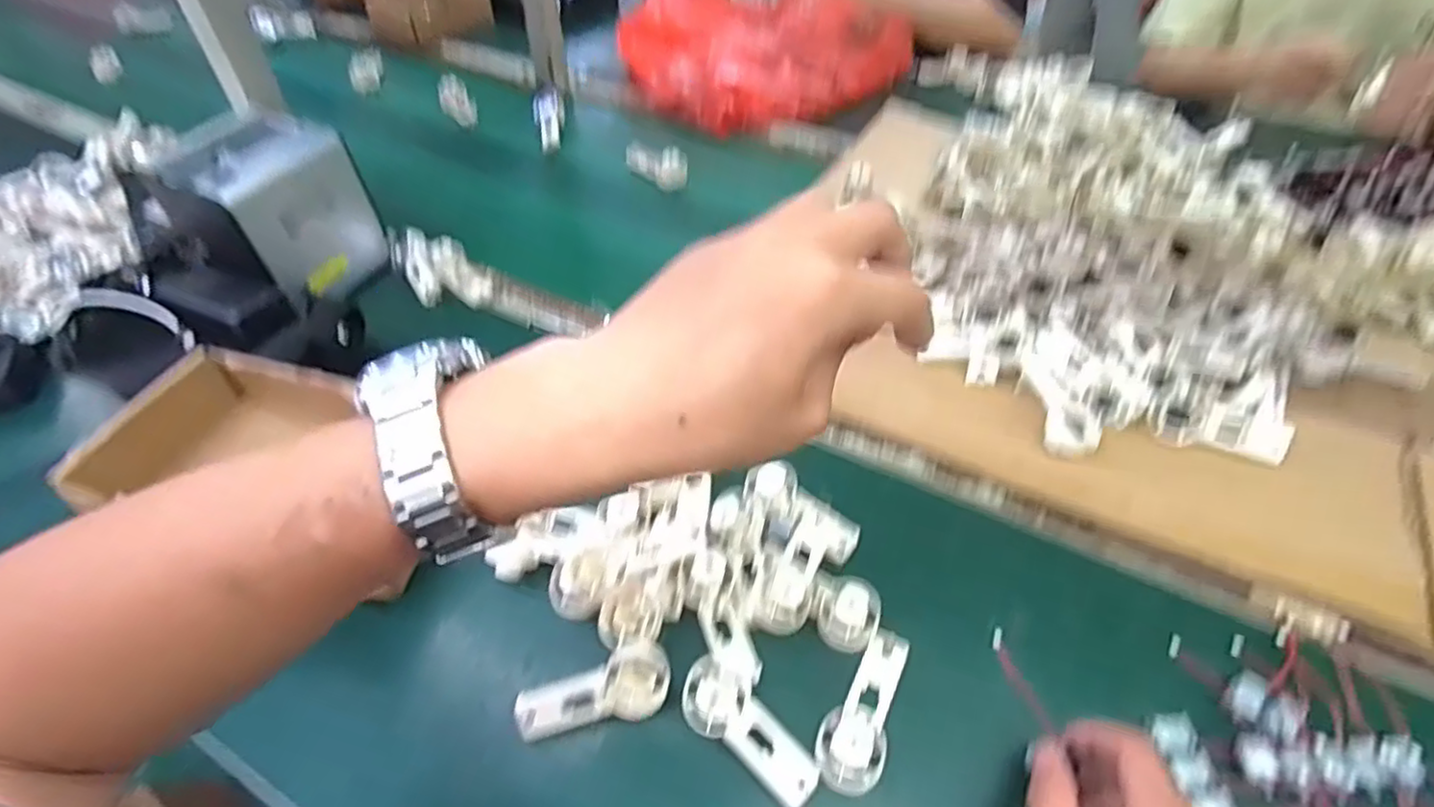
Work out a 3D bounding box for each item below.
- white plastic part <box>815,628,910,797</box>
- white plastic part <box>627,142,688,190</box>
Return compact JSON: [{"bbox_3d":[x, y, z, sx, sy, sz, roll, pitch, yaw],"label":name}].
[{"bbox_3d":[0.090,0.182,0.421,0.039,0.021,0.100,16,50,15],"label":"white plastic part"},{"bbox_3d":[-0.083,-0.316,0.897,0.103,0.038,0.037,31,55,25],"label":"white plastic part"}]

